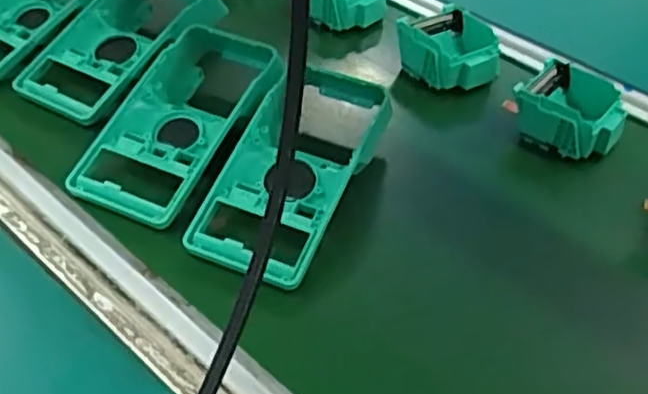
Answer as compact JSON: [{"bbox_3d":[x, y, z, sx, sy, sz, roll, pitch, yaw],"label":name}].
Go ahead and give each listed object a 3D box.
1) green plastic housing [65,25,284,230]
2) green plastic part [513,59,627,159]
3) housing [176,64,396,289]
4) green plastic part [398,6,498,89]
[{"bbox_3d":[-0.102,-0.062,0.506,0.094,0.053,0.180,23,45,17],"label":"green plastic housing"},{"bbox_3d":[0.202,-0.067,0.567,0.079,0.046,0.078,32,48,26],"label":"green plastic part"},{"bbox_3d":[-0.018,-0.024,0.480,0.089,0.052,0.185,21,44,15],"label":"housing"},{"bbox_3d":[0.111,-0.130,0.623,0.089,0.046,0.085,19,44,14],"label":"green plastic part"}]

